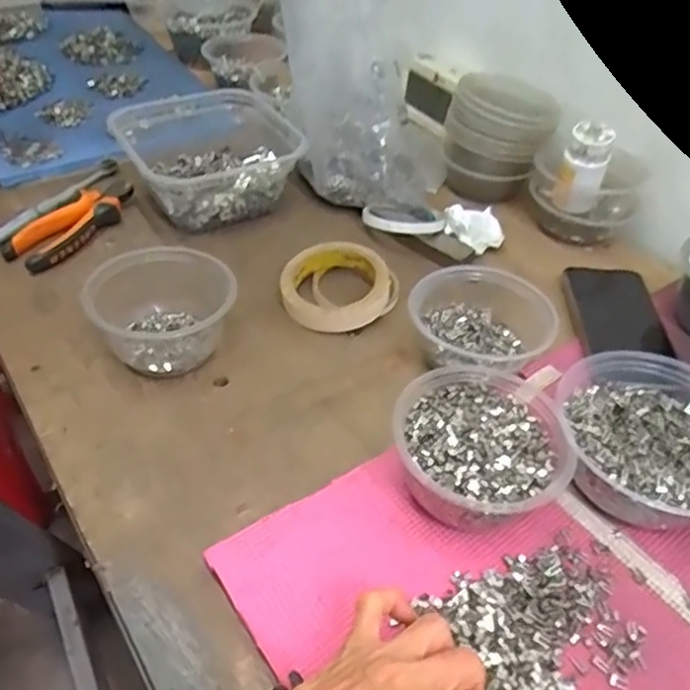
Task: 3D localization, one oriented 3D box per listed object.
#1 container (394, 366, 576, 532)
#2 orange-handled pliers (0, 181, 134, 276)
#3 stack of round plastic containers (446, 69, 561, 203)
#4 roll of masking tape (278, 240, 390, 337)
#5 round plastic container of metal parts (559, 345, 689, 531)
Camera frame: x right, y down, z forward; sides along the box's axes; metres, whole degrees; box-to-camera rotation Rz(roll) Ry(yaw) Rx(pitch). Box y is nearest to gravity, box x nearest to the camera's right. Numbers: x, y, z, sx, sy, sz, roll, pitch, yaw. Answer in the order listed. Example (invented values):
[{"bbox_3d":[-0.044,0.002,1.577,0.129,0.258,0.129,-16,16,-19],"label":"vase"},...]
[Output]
[{"bbox_3d":[0.091,0.071,0.441,0.111,0.058,0.112,3,44,-3],"label":"container"},{"bbox_3d":[-0.270,-0.129,0.650,0.061,0.020,0.149,26,48,20],"label":"orange-handled pliers"},{"bbox_3d":[0.171,-0.231,0.721,0.110,0.117,0.100,14,45,10],"label":"stack of round plastic containers"},{"bbox_3d":[-0.011,-0.057,0.598,0.096,0.038,0.091,3,44,-3],"label":"roll of masking tape"},{"bbox_3d":[0.216,0.070,0.454,0.131,0.054,0.129,3,44,-3],"label":"round plastic container of metal parts"}]

